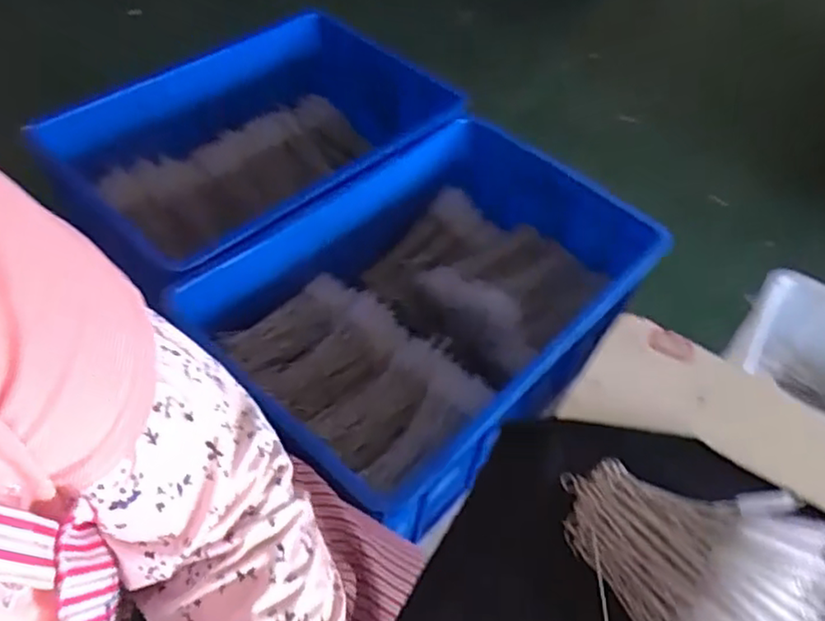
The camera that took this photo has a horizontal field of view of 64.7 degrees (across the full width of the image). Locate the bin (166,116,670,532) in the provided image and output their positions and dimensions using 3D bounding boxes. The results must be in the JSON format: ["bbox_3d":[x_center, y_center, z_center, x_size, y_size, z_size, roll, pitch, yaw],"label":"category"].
[{"bbox_3d":[0.038,-0.017,0.988,0.436,0.195,0.648,35,56,22],"label":"bin"}]

